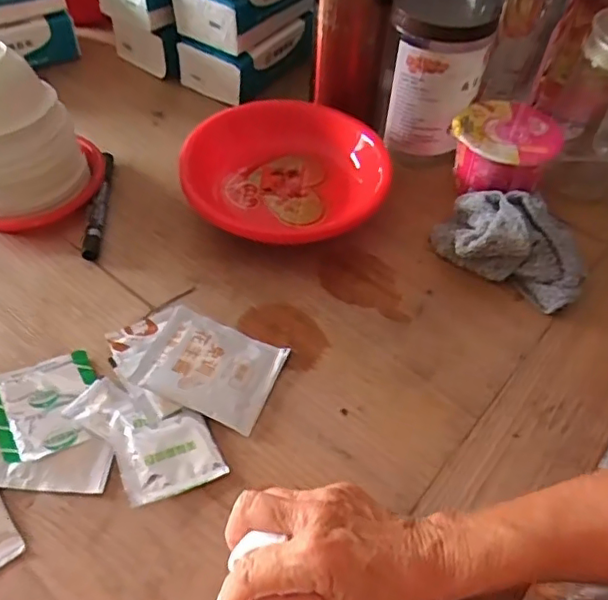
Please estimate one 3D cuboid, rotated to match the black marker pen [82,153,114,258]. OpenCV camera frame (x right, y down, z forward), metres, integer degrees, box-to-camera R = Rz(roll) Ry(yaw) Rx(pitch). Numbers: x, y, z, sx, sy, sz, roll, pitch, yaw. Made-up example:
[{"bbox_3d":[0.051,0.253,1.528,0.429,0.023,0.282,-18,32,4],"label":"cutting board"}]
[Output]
[{"bbox_3d":[-0.188,-0.091,0.543,0.015,0.015,0.133,0,52,-3],"label":"black marker pen"}]

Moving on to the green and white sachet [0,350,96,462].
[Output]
[{"bbox_3d":[-0.185,0.073,0.416,0.070,0.012,0.080,-20,55,-18],"label":"green and white sachet"}]

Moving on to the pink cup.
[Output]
[{"bbox_3d":[0.189,-0.140,0.566,0.093,0.067,0.093,1,51,-2],"label":"pink cup"}]

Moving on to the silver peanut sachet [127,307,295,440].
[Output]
[{"bbox_3d":[-0.068,0.050,0.439,0.092,0.017,0.077,18,53,11],"label":"silver peanut sachet"}]

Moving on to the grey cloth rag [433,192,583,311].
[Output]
[{"bbox_3d":[0.185,-0.056,0.513,0.131,0.051,0.096,26,55,17],"label":"grey cloth rag"}]

